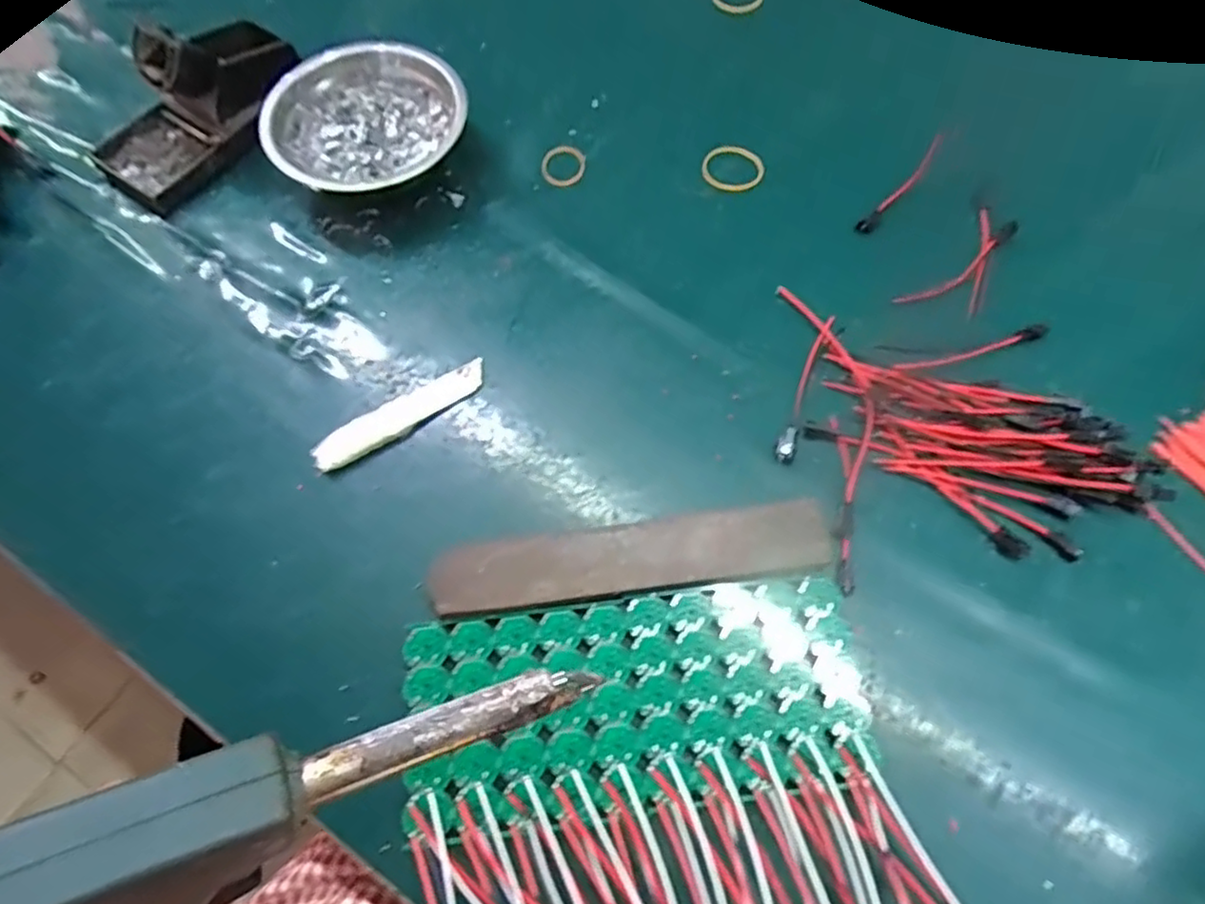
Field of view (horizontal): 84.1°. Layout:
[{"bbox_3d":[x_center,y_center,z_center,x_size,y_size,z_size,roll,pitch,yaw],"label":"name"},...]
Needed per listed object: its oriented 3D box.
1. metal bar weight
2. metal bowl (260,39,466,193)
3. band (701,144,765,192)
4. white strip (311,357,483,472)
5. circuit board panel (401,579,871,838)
[{"bbox_3d":[0.015,0.055,0.344,0.200,0.020,0.036,-8,68,-2],"label":"metal bar weight"},{"bbox_3d":[-0.150,-0.209,0.439,0.122,0.044,0.122,-1,68,1],"label":"metal bowl"},{"bbox_3d":[0.088,-0.192,0.448,0.039,0.004,0.039,-1,68,1],"label":"band"},{"bbox_3d":[-0.114,-0.023,0.380,0.104,0.007,0.021,-32,70,-11],"label":"white strip"},{"bbox_3d":[0.016,0.117,0.325,0.213,0.014,0.083,-7,68,-1],"label":"circuit board panel"}]

